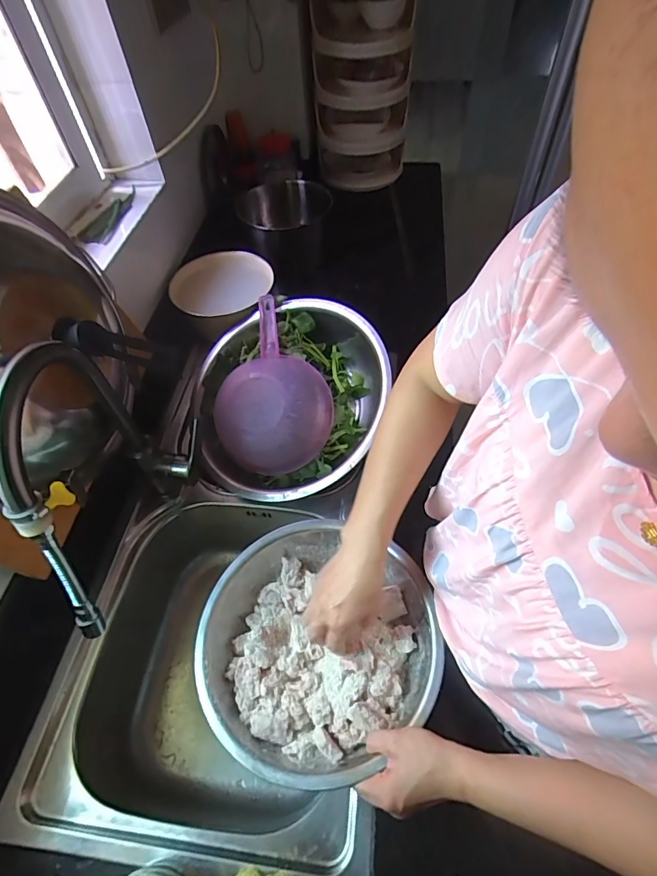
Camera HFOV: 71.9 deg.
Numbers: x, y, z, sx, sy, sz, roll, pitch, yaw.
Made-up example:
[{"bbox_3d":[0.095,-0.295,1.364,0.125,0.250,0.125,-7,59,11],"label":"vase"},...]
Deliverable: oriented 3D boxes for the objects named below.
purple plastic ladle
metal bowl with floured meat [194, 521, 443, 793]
[{"bbox_3d":[-0.109,-0.101,0.804,0.188,0.128,0.278,-12,55,-8],"label":"purple plastic ladle"},{"bbox_3d":[-0.018,0.239,0.550,0.276,0.086,0.268,0,54,0],"label":"metal bowl with floured meat"}]

